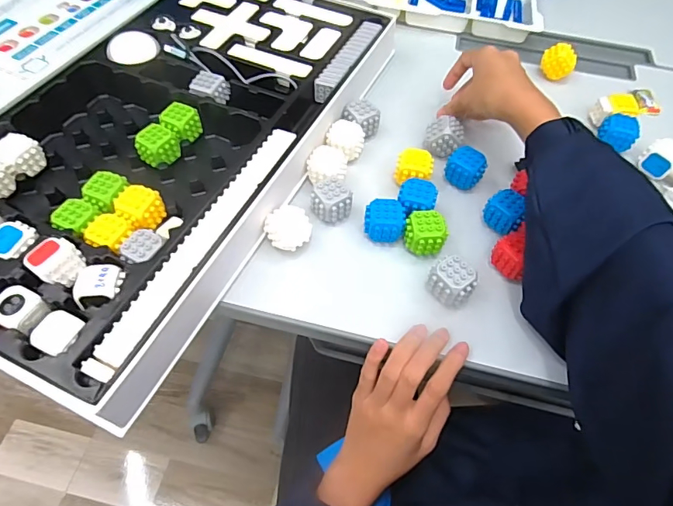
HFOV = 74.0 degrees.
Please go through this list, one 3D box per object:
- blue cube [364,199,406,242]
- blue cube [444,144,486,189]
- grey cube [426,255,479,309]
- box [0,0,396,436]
[{"bbox_3d":[0.046,-0.030,0.429,0.037,0.030,0.036,6,56,2],"label":"blue cube"},{"bbox_3d":[0.136,-0.088,0.472,0.039,0.033,0.034,30,60,16],"label":"blue cube"},{"bbox_3d":[0.102,0.026,0.394,0.033,0.032,0.036,-37,65,-23],"label":"grey cube"},{"bbox_3d":[-0.170,-0.136,0.477,0.286,0.050,0.527,22,58,12],"label":"box"}]

